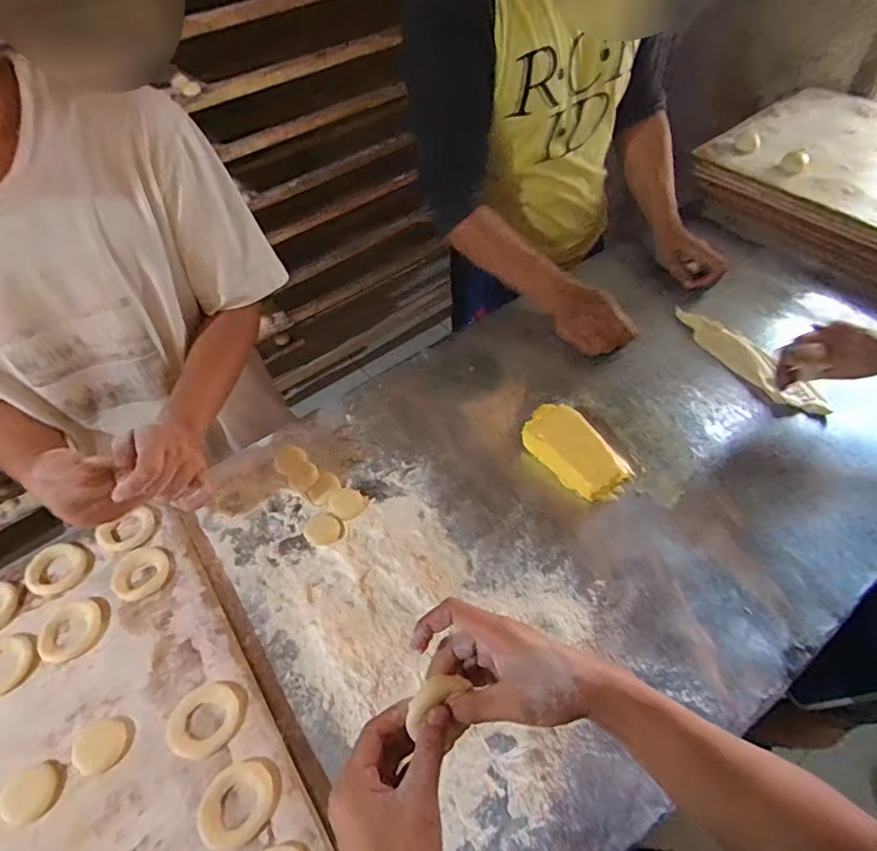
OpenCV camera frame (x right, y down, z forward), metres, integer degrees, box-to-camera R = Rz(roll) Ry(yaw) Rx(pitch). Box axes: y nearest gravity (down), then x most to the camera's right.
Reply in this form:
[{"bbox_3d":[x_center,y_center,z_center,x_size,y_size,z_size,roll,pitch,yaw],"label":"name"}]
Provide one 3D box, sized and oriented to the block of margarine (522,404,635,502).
[{"bbox_3d":[0.182,0.030,0.710,0.153,0.057,0.077,37,64,27],"label":"block of margarine"}]

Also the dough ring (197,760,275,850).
[{"bbox_3d":[-0.188,0.352,0.492,0.069,0.013,0.060,-29,56,-17],"label":"dough ring"}]

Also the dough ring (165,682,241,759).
[{"bbox_3d":[-0.238,0.299,0.536,0.069,0.011,0.062,-32,57,-18],"label":"dough ring"}]

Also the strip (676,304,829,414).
[{"bbox_3d":[0.460,-0.106,0.797,0.046,0.028,0.259,-26,55,-14],"label":"strip"}]

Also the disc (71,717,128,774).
[{"bbox_3d":[-0.338,0.319,0.527,0.048,0.009,0.046,-2,53,3],"label":"disc"}]

